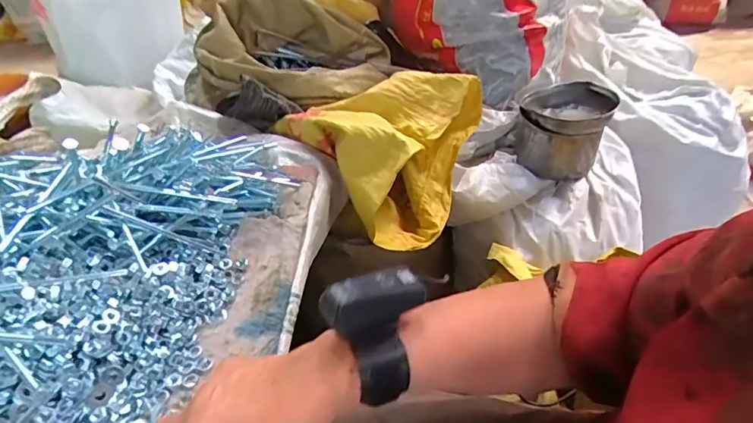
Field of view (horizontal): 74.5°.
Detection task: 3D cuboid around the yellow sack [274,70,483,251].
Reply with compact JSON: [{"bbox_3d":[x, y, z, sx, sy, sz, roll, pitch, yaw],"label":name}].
[{"bbox_3d":[0.035,-0.099,0.735,0.273,0.174,0.231,-33,49,-28],"label":"yellow sack"}]

